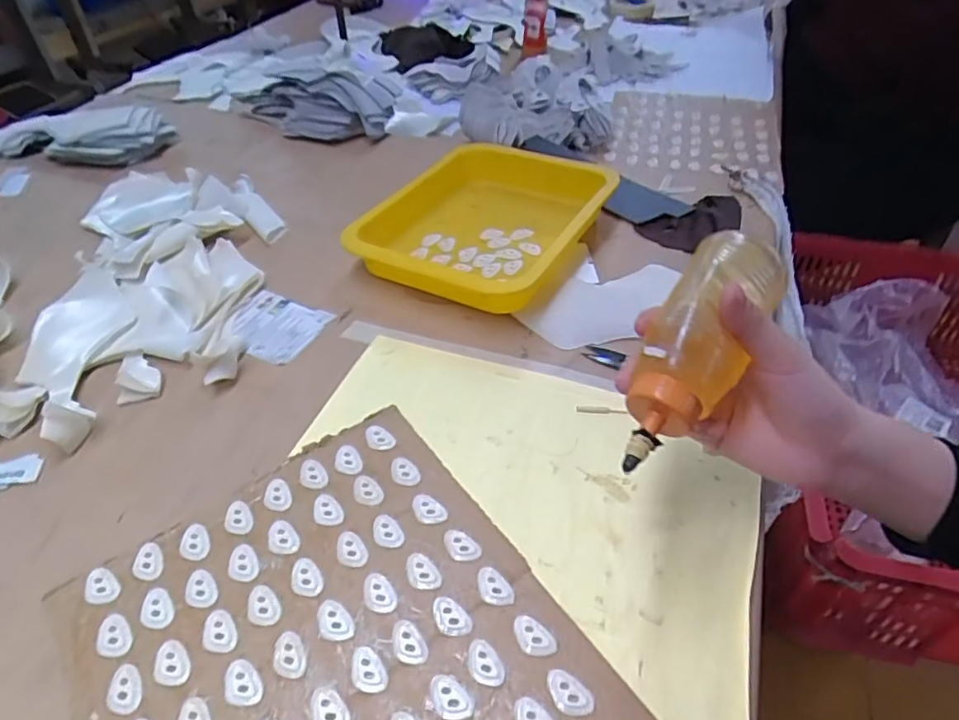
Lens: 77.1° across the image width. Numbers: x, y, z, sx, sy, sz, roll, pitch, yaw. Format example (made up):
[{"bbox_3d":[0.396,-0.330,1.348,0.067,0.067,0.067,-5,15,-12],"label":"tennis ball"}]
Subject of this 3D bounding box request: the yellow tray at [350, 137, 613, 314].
[{"bbox_3d":[0.011,-0.136,0.602,0.186,0.048,0.253,22,48,23],"label":"yellow tray"}]

